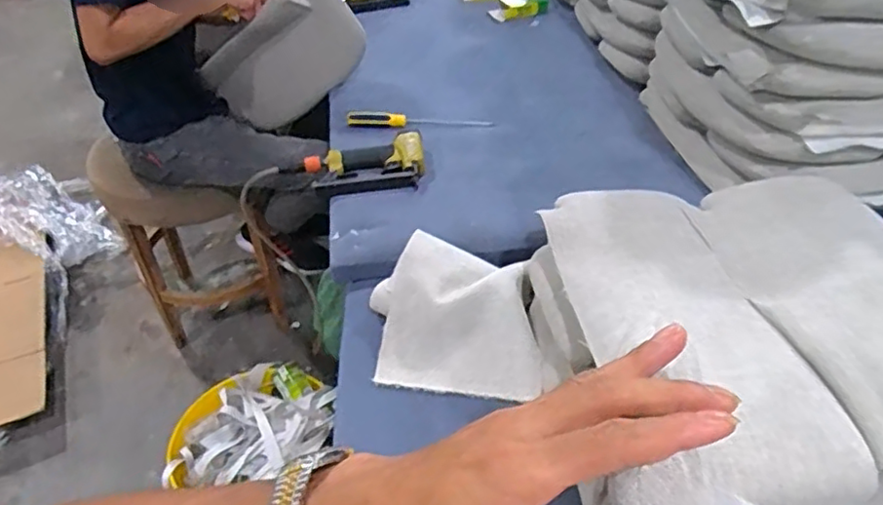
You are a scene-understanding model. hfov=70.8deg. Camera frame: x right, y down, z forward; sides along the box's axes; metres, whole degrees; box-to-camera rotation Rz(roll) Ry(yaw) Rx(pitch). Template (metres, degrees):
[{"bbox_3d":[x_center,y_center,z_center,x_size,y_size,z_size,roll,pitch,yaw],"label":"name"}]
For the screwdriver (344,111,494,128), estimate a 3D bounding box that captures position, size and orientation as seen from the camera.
[{"bbox_3d":[-0.043,-0.264,1.225,0.287,0.035,0.034,-1,42,0],"label":"screwdriver"}]

